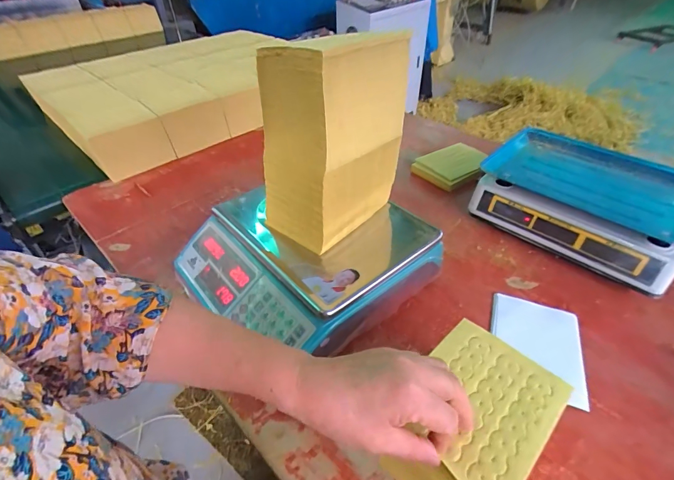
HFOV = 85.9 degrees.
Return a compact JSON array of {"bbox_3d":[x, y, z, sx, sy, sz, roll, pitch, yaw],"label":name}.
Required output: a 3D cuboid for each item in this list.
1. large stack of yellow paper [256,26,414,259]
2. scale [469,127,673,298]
[{"bbox_3d":[-0.005,-0.145,0.512,0.120,0.242,0.186,30,51,31],"label":"large stack of yellow paper"},{"bbox_3d":[0.462,-0.071,0.683,0.330,0.123,0.262,30,49,34],"label":"scale"}]

